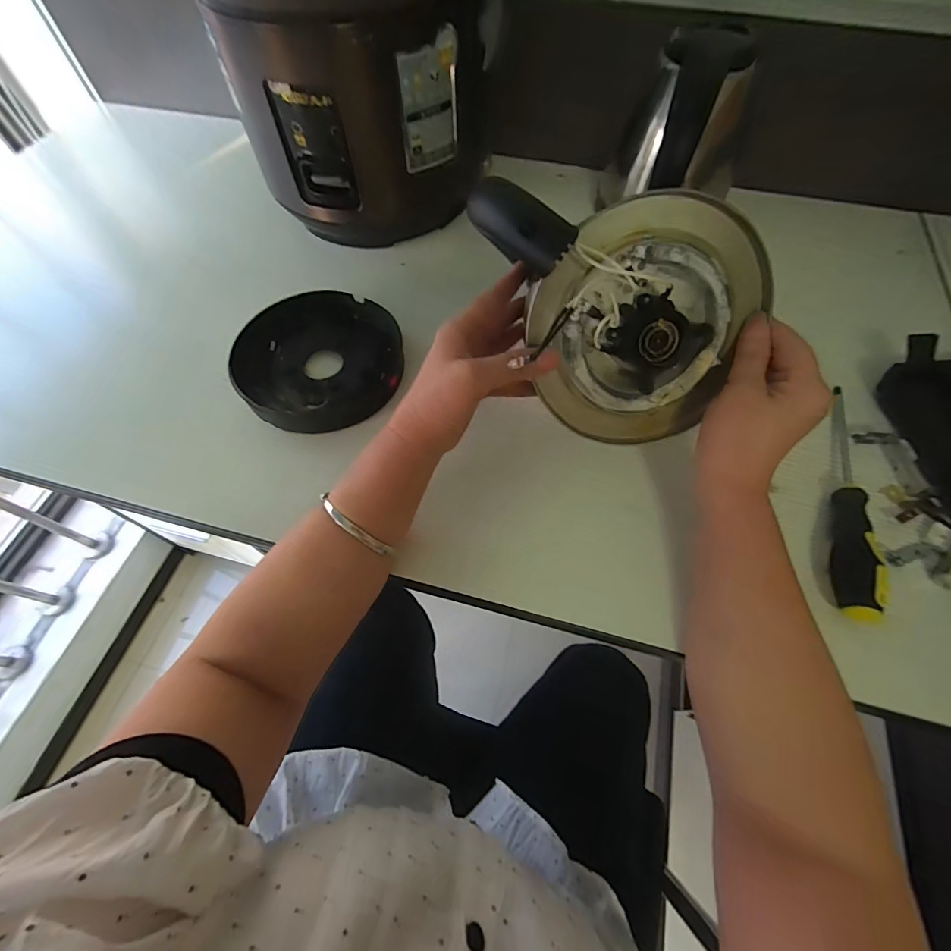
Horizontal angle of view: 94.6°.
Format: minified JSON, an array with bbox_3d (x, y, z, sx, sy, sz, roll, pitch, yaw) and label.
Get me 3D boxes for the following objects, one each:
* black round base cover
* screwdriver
[{"bbox_3d":[-0.148,-0.112,0.417,0.149,0.034,0.158,0,62,0],"label":"black round base cover"},{"bbox_3d":[0.295,0.012,0.346,0.022,0.024,0.209,19,63,10],"label":"screwdriver"}]

